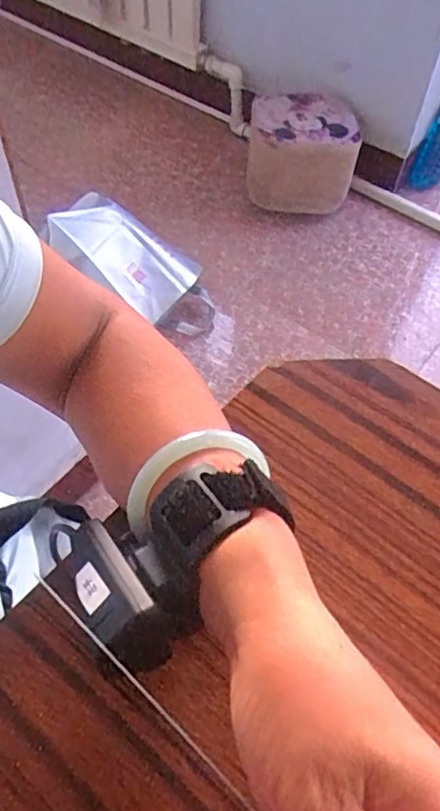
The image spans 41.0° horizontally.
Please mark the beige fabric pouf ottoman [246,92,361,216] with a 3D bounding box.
[{"bbox_3d":[0.206,-0.652,1.540,0.266,0.201,0.265,5,56,1],"label":"beige fabric pouf ottoman"}]

